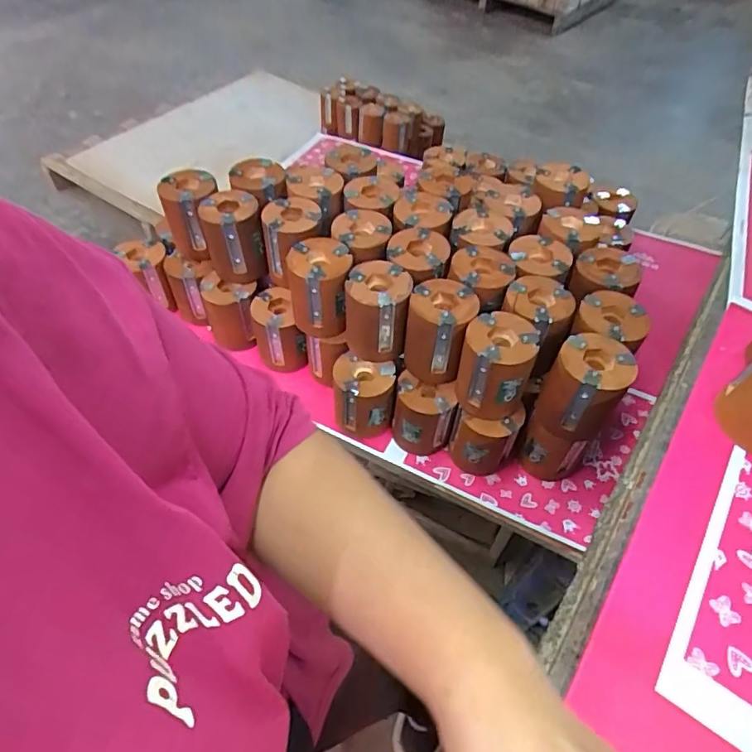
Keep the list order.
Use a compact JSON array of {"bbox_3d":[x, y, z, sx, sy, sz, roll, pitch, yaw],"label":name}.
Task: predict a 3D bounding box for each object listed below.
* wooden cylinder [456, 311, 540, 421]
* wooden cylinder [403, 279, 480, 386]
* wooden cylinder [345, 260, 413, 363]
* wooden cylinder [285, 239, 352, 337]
[{"bbox_3d":[0.136,-0.013,0.607,0.078,0.096,0.079,13,53,7],"label":"wooden cylinder"},{"bbox_3d":[0.076,-0.054,0.644,0.076,0.102,0.080,17,53,10],"label":"wooden cylinder"},{"bbox_3d":[0.001,-0.076,0.659,0.075,0.111,0.071,10,52,4],"label":"wooden cylinder"},{"bbox_3d":[-0.072,-0.114,0.679,0.078,0.099,0.081,-3,53,-6],"label":"wooden cylinder"}]

